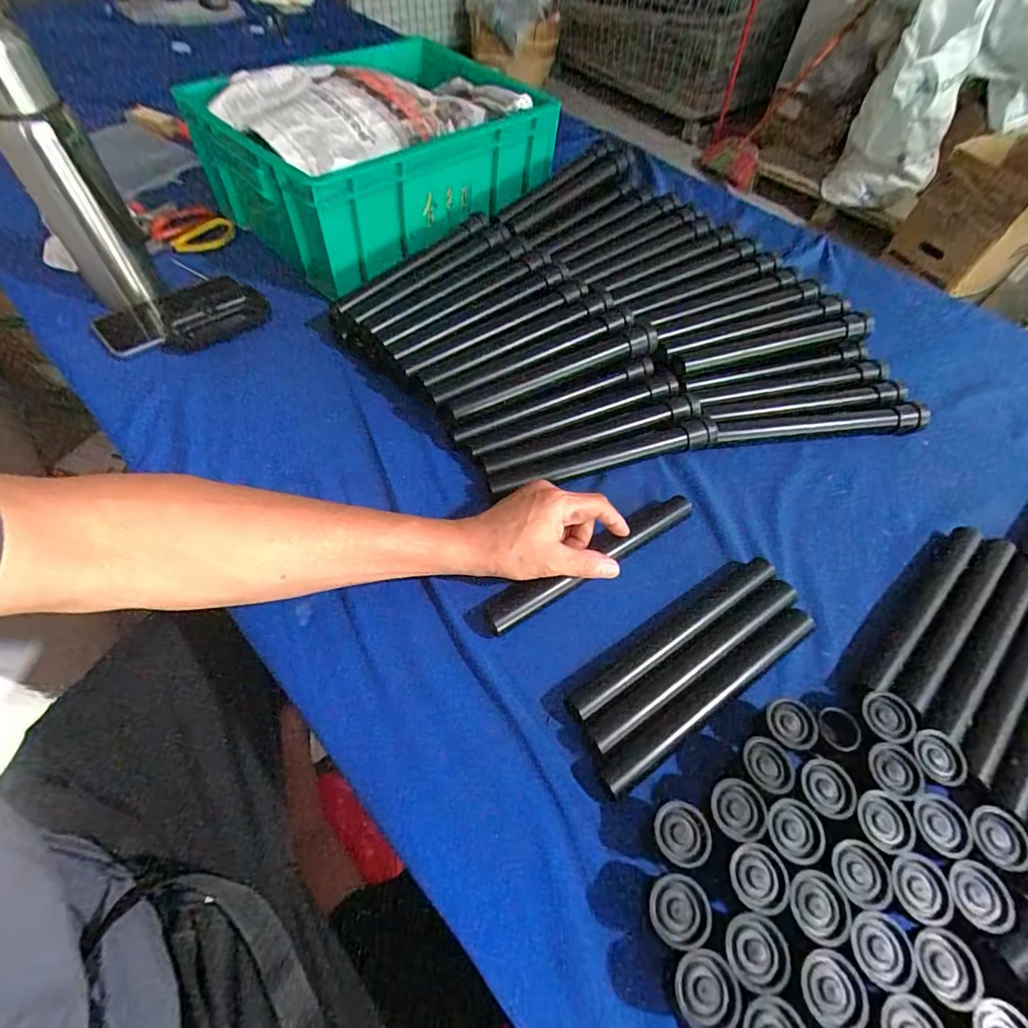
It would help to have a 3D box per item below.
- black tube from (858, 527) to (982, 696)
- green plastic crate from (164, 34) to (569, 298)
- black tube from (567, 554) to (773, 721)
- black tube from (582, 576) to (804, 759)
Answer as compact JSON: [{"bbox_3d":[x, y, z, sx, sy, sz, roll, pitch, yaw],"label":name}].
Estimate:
[{"bbox_3d":[0.353,0.081,0.440,0.226,0.019,0.024,-37,66,-25],"label":"black tube"},{"bbox_3d":[-0.167,-0.486,0.673,0.273,0.134,0.391,39,62,20],"label":"green plastic crate"},{"bbox_3d":[0.132,0.097,0.416,0.216,0.019,0.025,-29,62,-21],"label":"black tube"},{"bbox_3d":[0.147,0.118,0.408,0.217,0.020,0.025,-28,62,-21],"label":"black tube"}]

